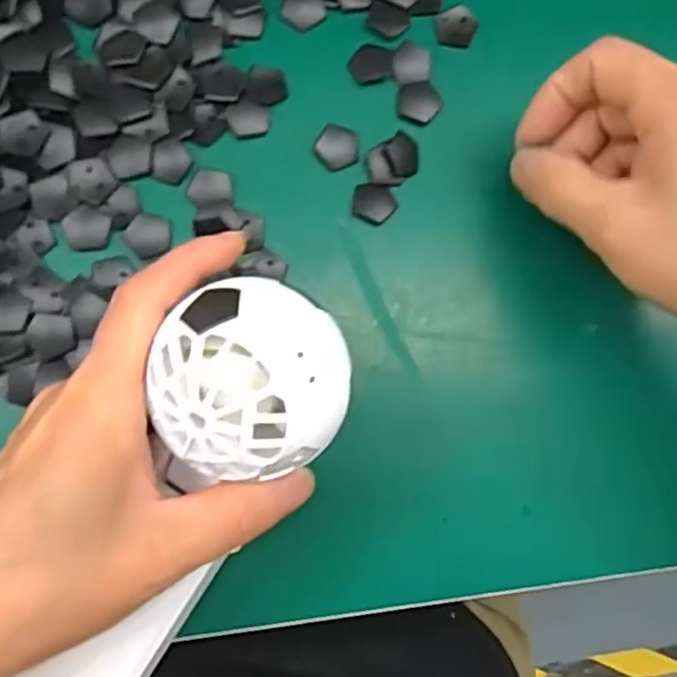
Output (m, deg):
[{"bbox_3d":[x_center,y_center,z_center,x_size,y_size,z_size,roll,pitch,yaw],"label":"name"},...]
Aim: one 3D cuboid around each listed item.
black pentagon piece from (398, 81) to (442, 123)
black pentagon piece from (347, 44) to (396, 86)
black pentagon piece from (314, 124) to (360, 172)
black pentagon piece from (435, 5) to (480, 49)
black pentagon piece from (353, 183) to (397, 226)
[{"bbox_3d":[0.036,-0.104,0.290,0.018,0.004,0.019,6,83,-4],"label":"black pentagon piece"},{"bbox_3d":[0.015,-0.120,0.290,0.020,0.004,0.017,-23,85,-7],"label":"black pentagon piece"},{"bbox_3d":[0.000,-0.083,0.284,0.019,0.004,0.019,-25,86,-7],"label":"black pentagon piece"},{"bbox_3d":[0.052,-0.138,0.294,0.018,0.004,0.019,25,82,-1],"label":"black pentagon piece"},{"bbox_3d":[0.016,-0.058,0.284,0.018,0.004,0.017,5,83,-4],"label":"black pentagon piece"}]

